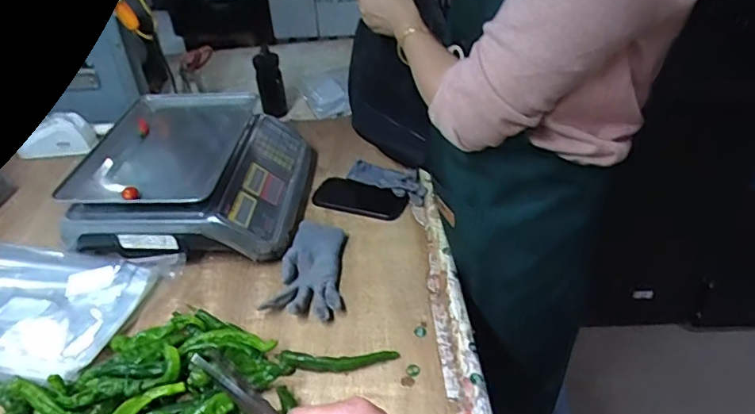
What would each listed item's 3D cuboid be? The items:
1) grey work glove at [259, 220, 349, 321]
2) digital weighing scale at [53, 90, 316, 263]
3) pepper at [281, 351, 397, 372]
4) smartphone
[{"bbox_3d":[-0.090,0.086,0.787,0.100,0.030,0.188,5,37,11],"label":"grey work glove"},{"bbox_3d":[-0.292,-0.061,0.921,0.317,0.134,0.351,-1,36,4],"label":"digital weighing scale"},{"bbox_3d":[-0.048,0.188,0.659,0.143,0.021,0.031,-2,36,2],"label":"pepper"},{"bbox_3d":[-0.031,-0.017,0.938,0.163,0.015,0.073,14,40,22],"label":"smartphone"}]

